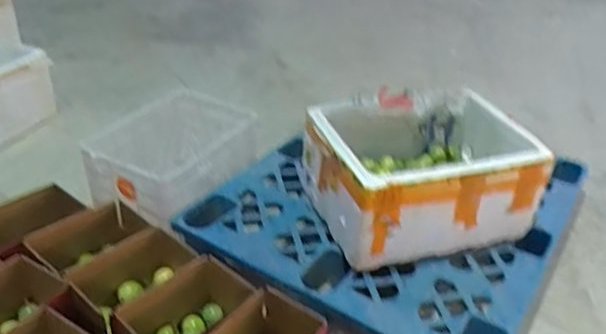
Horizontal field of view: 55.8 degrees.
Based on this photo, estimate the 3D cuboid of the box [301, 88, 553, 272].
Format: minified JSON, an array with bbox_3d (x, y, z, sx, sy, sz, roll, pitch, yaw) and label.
[{"bbox_3d":[0.365,-0.003,1.749,0.647,0.294,0.458,-10,35,-19],"label":"box"}]

